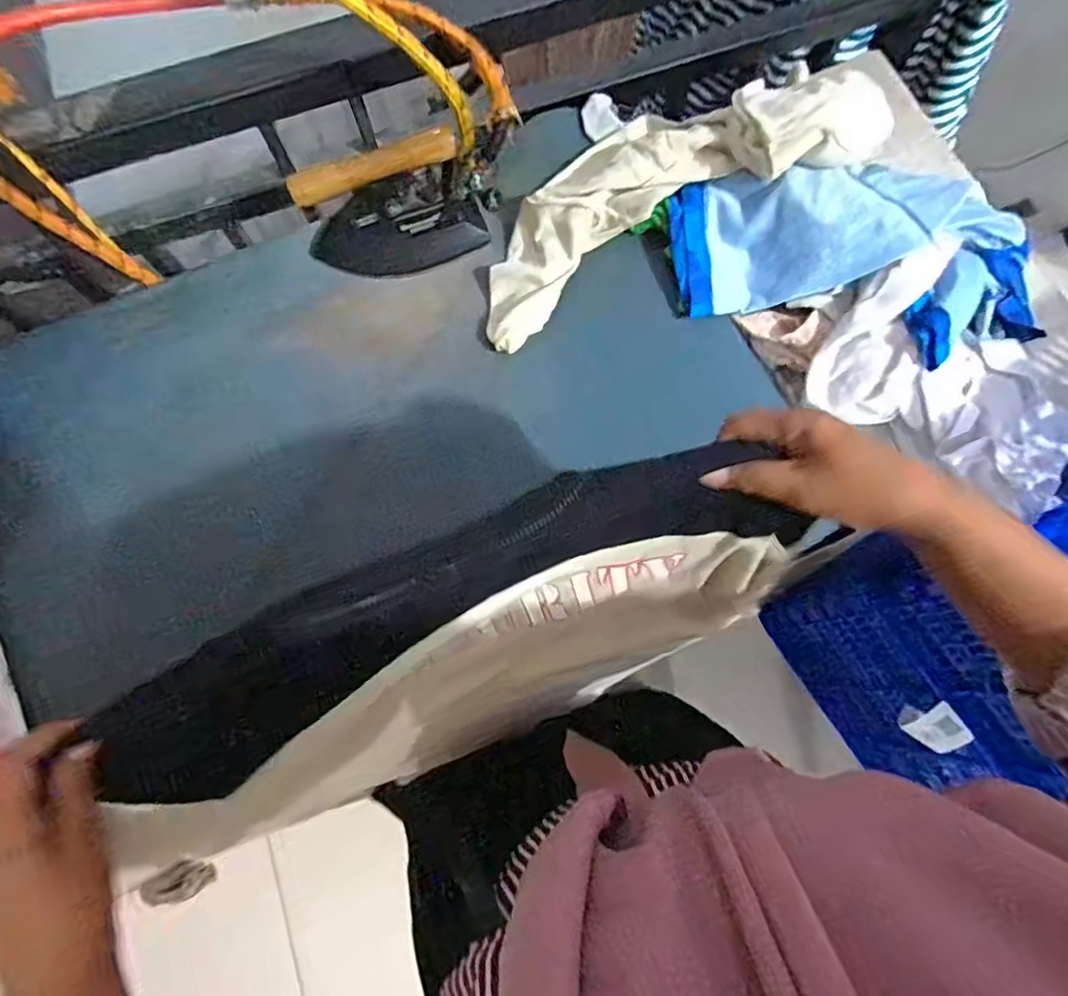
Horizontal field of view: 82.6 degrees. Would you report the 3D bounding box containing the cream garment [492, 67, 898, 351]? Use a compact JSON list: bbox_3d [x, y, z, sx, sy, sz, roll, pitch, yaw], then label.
[{"bbox_3d":[0.131,-0.339,0.645,0.442,0.072,0.192,-26,74,10],"label":"cream garment"}]

